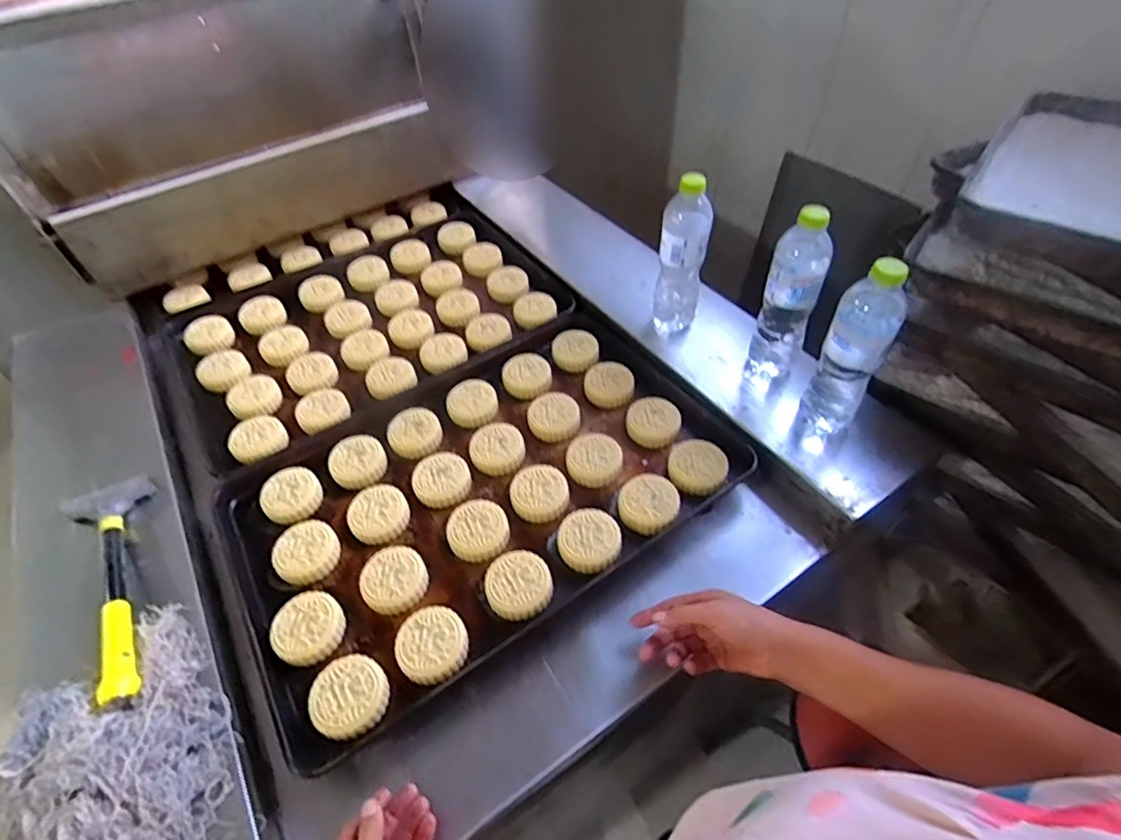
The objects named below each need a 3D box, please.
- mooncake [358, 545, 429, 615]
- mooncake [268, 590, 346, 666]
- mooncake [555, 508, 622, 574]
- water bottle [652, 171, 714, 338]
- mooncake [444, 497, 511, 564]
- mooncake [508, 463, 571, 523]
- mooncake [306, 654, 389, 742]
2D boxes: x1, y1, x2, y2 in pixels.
[{"bbox_3d":[-0.187,0.181,0.627,0.070,0.024,0.075,-2,46,2],"label":"mooncake"},{"bbox_3d":[-0.270,0.222,0.593,0.072,0.024,0.069,-2,46,2],"label":"mooncake"},{"bbox_3d":[0.033,0.140,0.643,0.070,0.025,0.074,-2,46,2],"label":"mooncake"},{"bbox_3d":[0.170,-0.227,0.780,0.068,0.235,0.069,5,47,10],"label":"water bottle"},{"bbox_3d":[-0.099,0.133,0.663,0.070,0.025,0.074,-2,46,2],"label":"mooncake"},{"bbox_3d":[-0.026,0.090,0.694,0.073,0.022,0.072,-2,46,2],"label":"mooncake"},{"bbox_3d":[-0.207,0.270,0.543,0.072,0.017,0.071,-2,46,2],"label":"mooncake"}]

